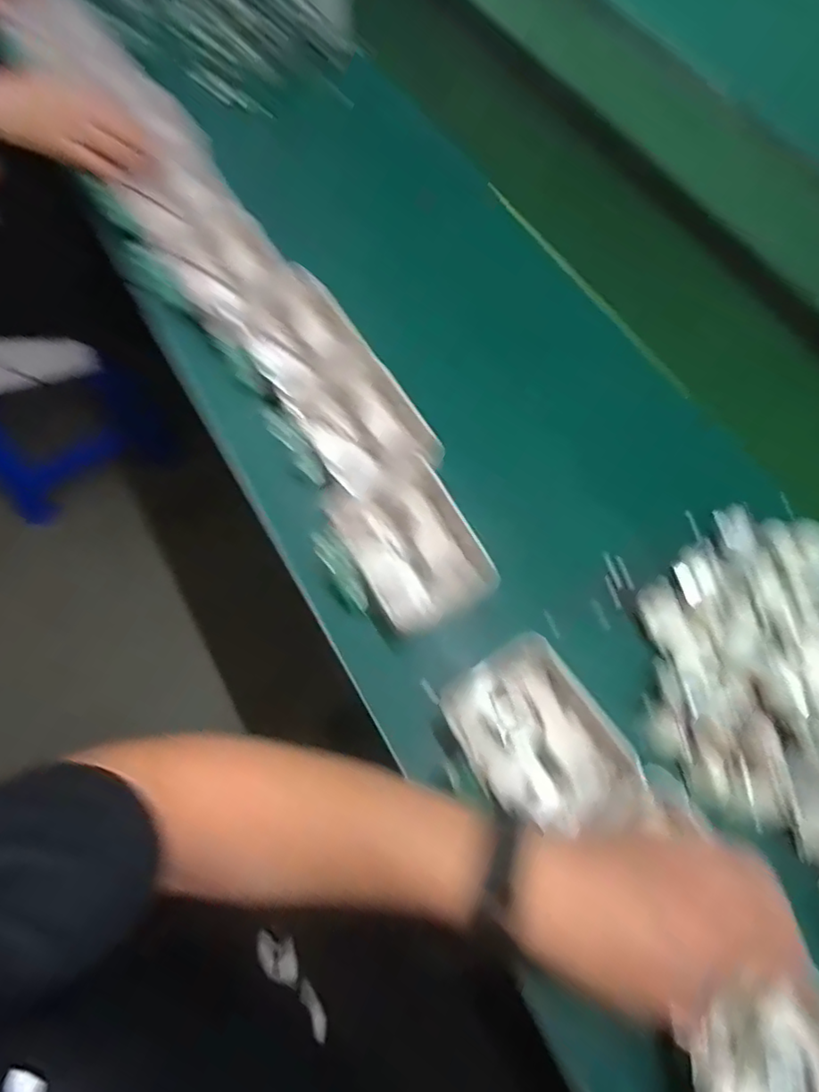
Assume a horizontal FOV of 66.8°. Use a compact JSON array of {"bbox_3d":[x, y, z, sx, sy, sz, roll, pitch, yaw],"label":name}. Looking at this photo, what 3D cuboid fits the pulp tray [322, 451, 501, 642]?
[{"bbox_3d":[0.001,0.004,0.543,0.100,0.049,0.137,-28,69,-15],"label":"pulp tray"}]

